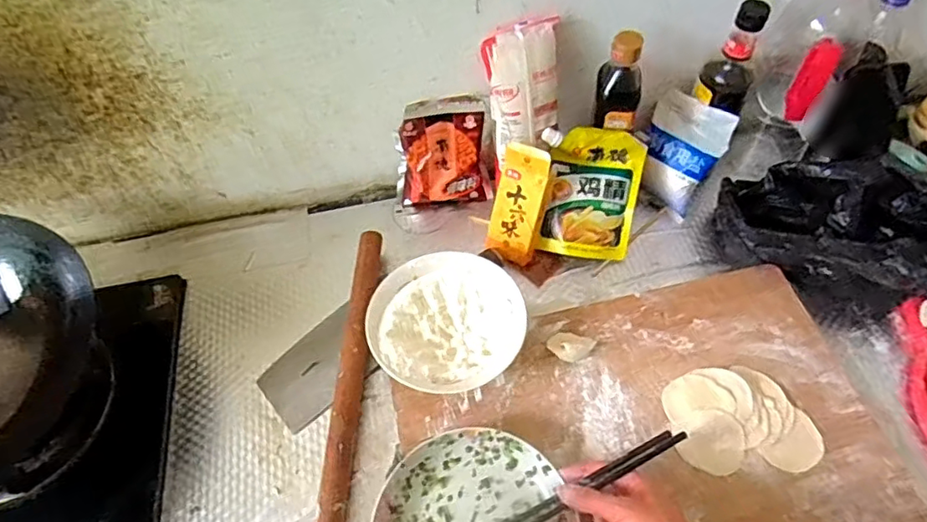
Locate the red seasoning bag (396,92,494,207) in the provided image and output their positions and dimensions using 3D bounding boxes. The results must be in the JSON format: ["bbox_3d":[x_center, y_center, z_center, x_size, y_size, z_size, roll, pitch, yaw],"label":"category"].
[{"bbox_3d":[-0.028,-0.143,0.771,0.124,0.152,0.025,-11,37,-5],"label":"red seasoning bag"}]

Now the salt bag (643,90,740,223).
[{"bbox_3d":[0.278,-0.140,0.756,0.101,0.145,0.025,35,32,20],"label":"salt bag"}]

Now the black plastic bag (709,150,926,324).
[{"bbox_3d":[0.458,-0.031,0.687,0.285,0.133,0.158,11,59,10],"label":"black plastic bag"}]

